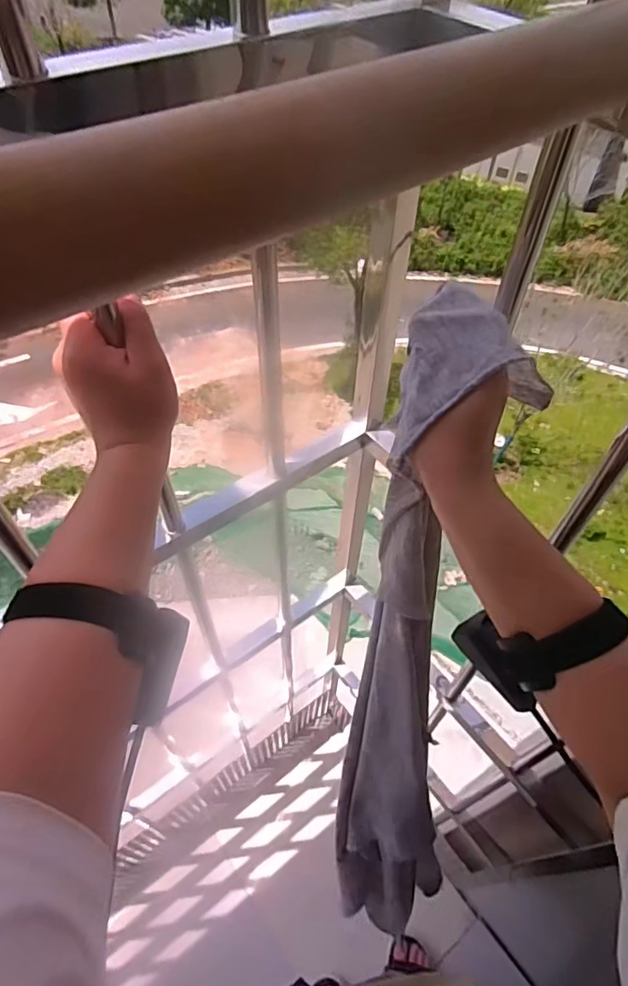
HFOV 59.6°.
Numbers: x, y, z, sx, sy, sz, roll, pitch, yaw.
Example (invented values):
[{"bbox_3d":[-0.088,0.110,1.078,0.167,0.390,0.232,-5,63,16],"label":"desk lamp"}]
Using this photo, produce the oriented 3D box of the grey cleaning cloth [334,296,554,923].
[{"bbox_3d":[0.097,0.196,0.528,0.114,0.731,0.076,0,31,-2],"label":"grey cleaning cloth"}]

